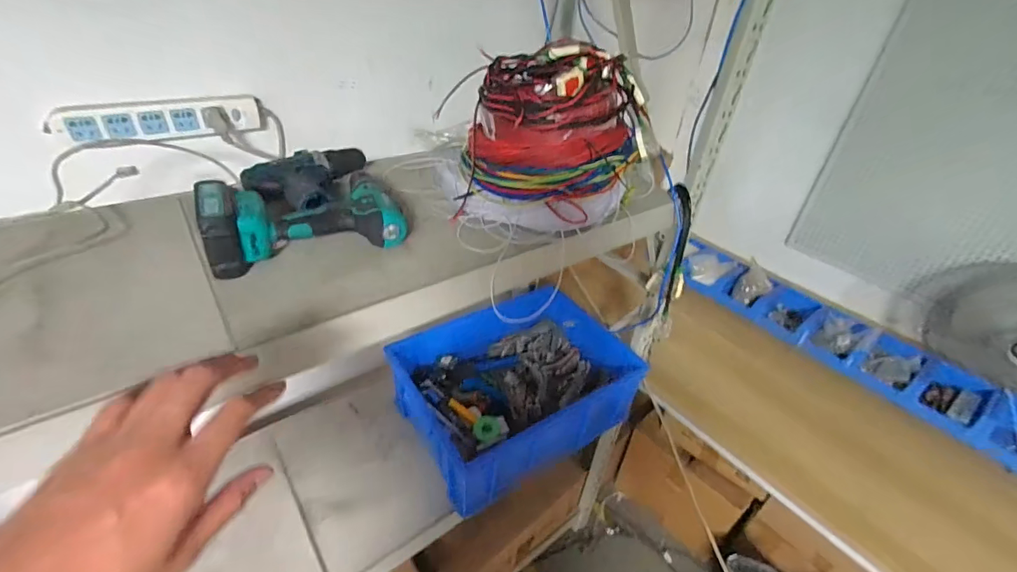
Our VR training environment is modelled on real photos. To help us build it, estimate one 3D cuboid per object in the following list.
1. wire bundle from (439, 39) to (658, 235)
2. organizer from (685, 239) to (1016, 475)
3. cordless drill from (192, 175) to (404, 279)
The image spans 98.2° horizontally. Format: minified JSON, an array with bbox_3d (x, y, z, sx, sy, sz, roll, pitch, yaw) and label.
[{"bbox_3d":[0.058,-0.230,0.660,0.292,0.197,0.244,-3,36,-11],"label":"wire bundle"},{"bbox_3d":[0.876,0.124,1.214,0.188,0.138,0.949,-25,45,-35],"label":"organizer"},{"bbox_3d":[-0.251,-0.099,0.551,0.213,0.070,0.156,-13,39,-23],"label":"cordless drill"}]

